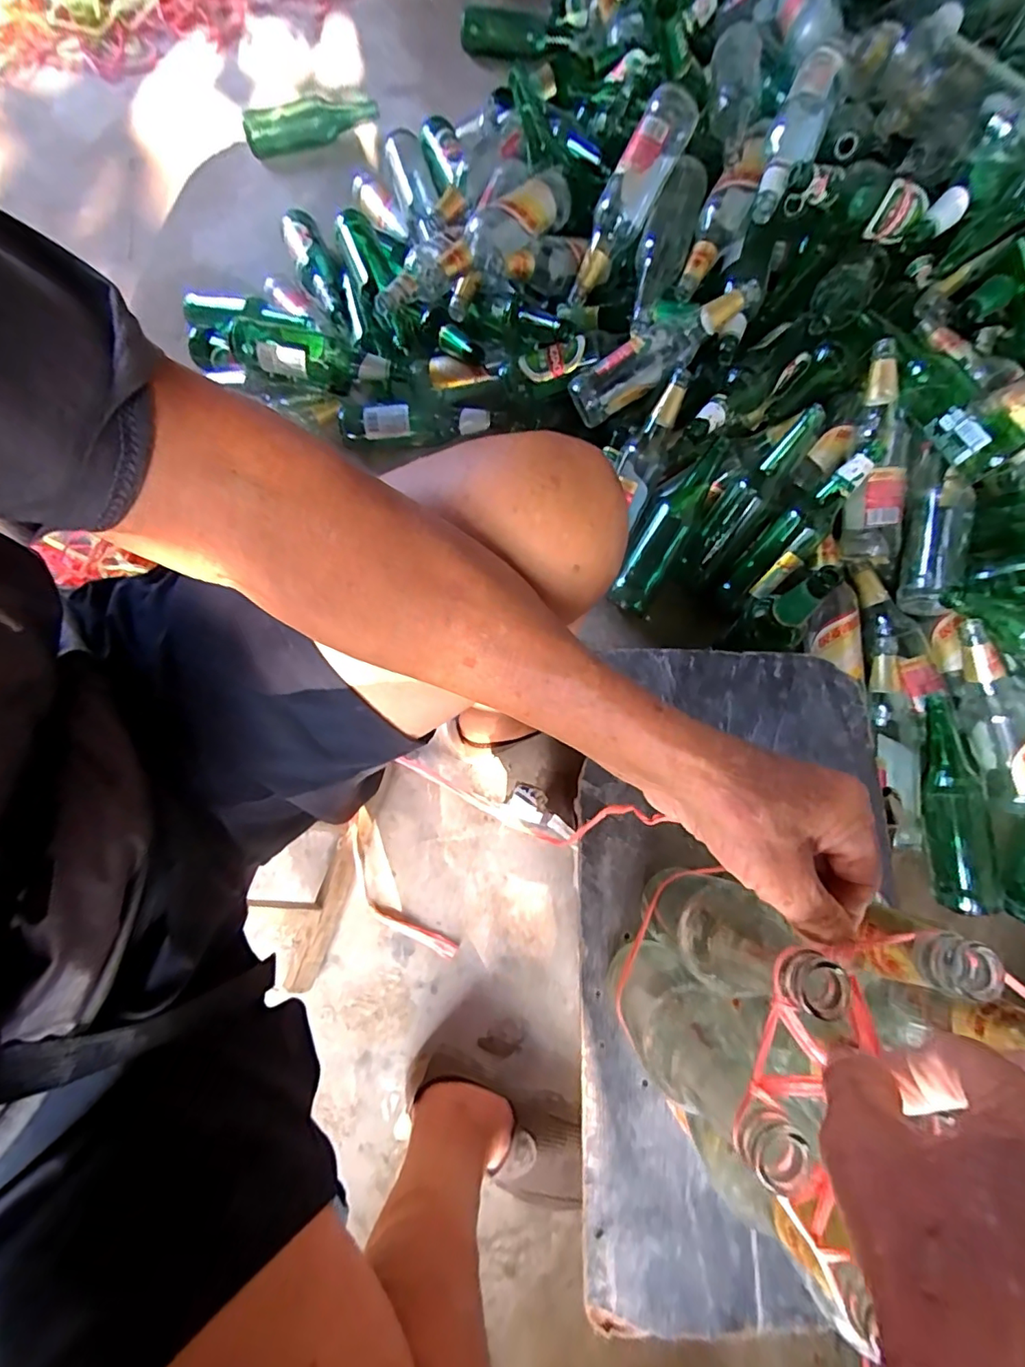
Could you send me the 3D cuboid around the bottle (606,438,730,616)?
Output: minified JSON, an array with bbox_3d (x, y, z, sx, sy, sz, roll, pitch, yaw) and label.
[{"bbox_3d":[0.219,-0.224,0.772,0.071,0.063,0.258,30,96,9],"label":"bottle"}]

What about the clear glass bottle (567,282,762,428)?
[{"bbox_3d":[0.209,-0.476,0.749,0.272,0.055,0.073,-28,76,14],"label":"clear glass bottle"}]

